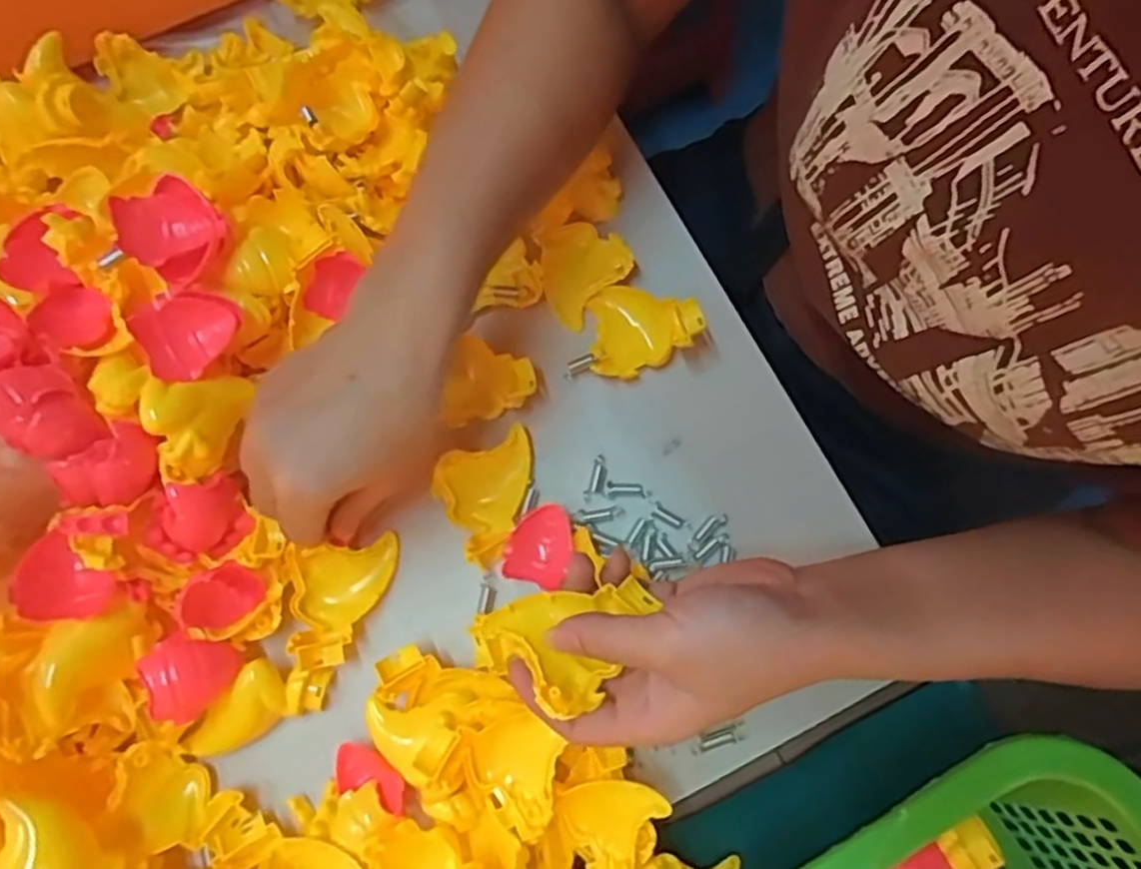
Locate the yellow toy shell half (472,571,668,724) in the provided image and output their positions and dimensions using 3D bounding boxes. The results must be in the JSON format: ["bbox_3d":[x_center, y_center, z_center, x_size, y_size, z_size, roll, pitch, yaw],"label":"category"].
[{"bbox_3d":[-0.002,0.092,0.319,0.079,0.023,0.048,-10,77,-1],"label":"yellow toy shell half"}]

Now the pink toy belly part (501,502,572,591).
[{"bbox_3d":[-0.017,0.060,0.400,0.034,0.008,0.043,14,78,4],"label":"pink toy belly part"}]

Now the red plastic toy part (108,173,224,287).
[{"bbox_3d":[-0.198,-0.101,0.371,0.042,0.037,0.044,0,77,1],"label":"red plastic toy part"}]

